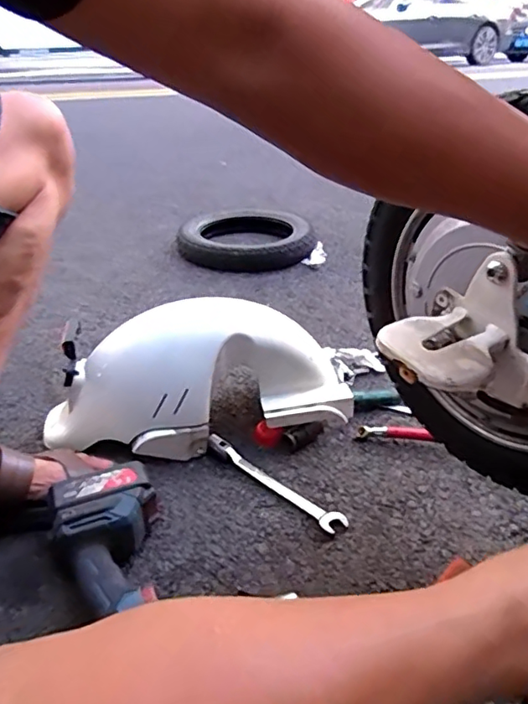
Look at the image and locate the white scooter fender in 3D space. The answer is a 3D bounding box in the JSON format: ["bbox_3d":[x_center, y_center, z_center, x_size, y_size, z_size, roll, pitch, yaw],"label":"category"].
[{"bbox_3d":[-0.095,0.033,0.766,0.424,0.154,0.122,-5,29,-6],"label":"white scooter fender"}]

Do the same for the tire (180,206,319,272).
[{"bbox_3d":[-0.047,-0.303,1.449,0.341,0.064,0.308,-1,29,-1],"label":"tire"}]

